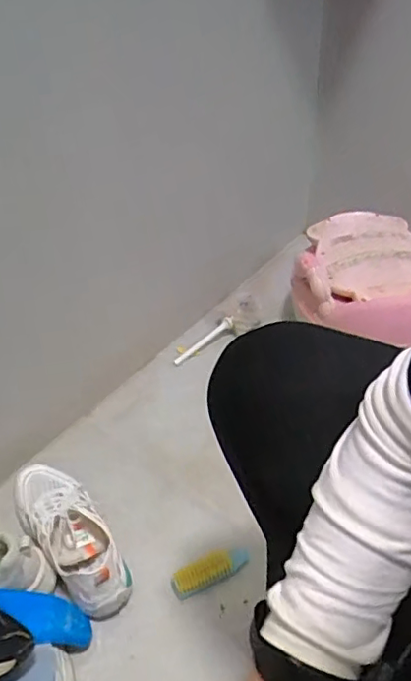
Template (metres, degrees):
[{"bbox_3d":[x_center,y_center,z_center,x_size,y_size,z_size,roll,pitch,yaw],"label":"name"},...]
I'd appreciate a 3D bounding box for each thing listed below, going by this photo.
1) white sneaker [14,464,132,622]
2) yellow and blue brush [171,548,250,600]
[{"bbox_3d":[-0.206,0.280,0.869,0.105,0.083,0.268,-25,46,-23],"label":"white sneaker"},{"bbox_3d":[0.008,0.337,0.857,0.117,0.032,0.035,-17,43,-15],"label":"yellow and blue brush"}]

